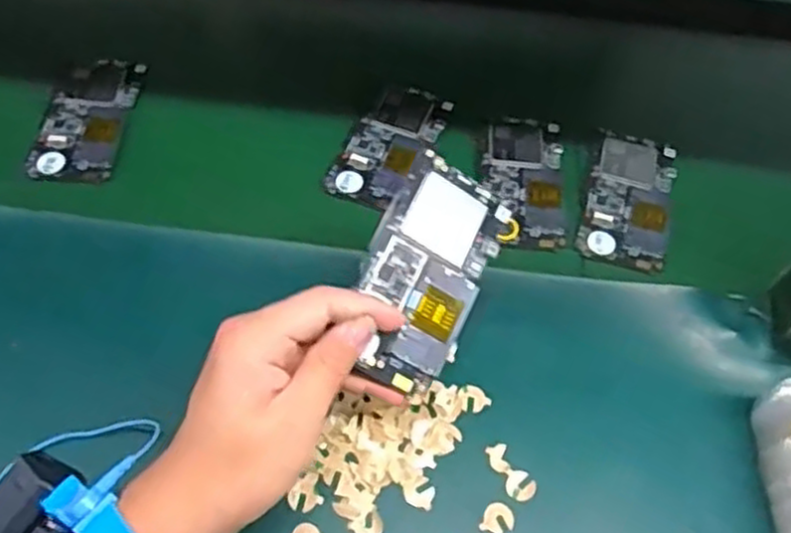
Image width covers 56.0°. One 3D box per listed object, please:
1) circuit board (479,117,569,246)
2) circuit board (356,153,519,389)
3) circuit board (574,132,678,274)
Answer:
[{"bbox_3d":[0.100,-0.066,0.568,0.061,0.006,0.115,5,55,3],"label":"circuit board"},{"bbox_3d":[0.016,0.004,0.412,0.069,0.007,0.121,34,75,-14],"label":"circuit board"},{"bbox_3d":[0.179,-0.052,0.565,0.064,0.009,0.123,15,56,10],"label":"circuit board"}]

